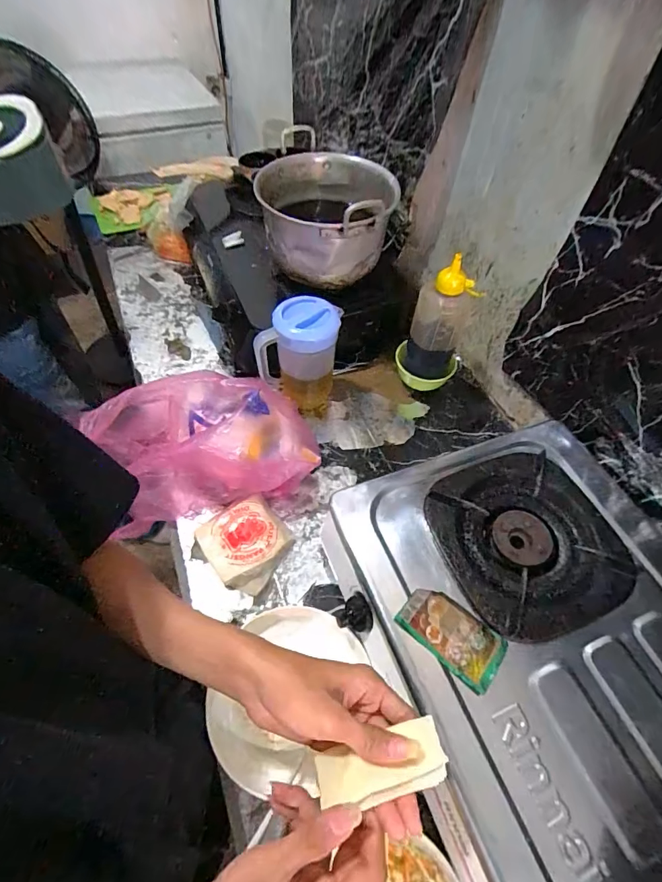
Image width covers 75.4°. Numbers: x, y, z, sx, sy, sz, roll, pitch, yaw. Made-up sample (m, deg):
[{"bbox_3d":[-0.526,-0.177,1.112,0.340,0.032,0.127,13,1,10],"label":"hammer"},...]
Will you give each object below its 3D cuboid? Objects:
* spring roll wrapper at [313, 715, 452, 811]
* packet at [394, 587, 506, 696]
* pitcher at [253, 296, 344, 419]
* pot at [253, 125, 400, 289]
[{"bbox_3d":[0.034,0.230,0.304,0.090,0.012,0.038,-17,57,2],"label":"spring roll wrapper"},{"bbox_3d":[0.130,0.205,0.459,0.107,0.012,0.065,37,61,21],"label":"packet"},{"bbox_3d":[-0.052,-0.141,0.732,0.123,0.189,0.104,10,55,4],"label":"pitcher"},{"bbox_3d":[-0.005,-0.385,0.757,0.230,0.157,0.234,1,55,-2],"label":"pot"}]

